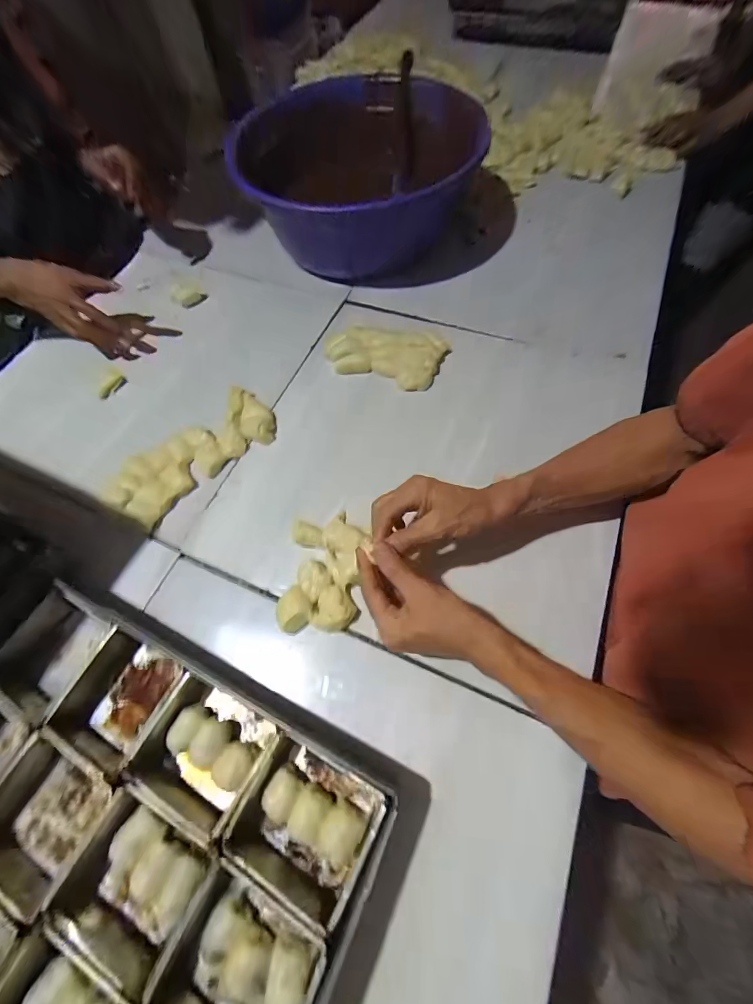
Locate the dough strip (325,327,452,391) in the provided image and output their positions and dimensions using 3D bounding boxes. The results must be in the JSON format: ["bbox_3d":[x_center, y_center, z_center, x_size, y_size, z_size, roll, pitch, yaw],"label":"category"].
[{"bbox_3d":[0.015,-0.233,0.579,0.174,0.022,0.106,16,67,11],"label":"dough strip"}]

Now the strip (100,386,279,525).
[{"bbox_3d":[-0.256,-0.066,0.525,0.242,0.028,0.097,-42,69,-15],"label":"strip"}]

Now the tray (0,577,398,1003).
[{"bbox_3d":[-0.277,0.355,0.305,0.461,0.063,0.459,21,68,13],"label":"tray"}]

